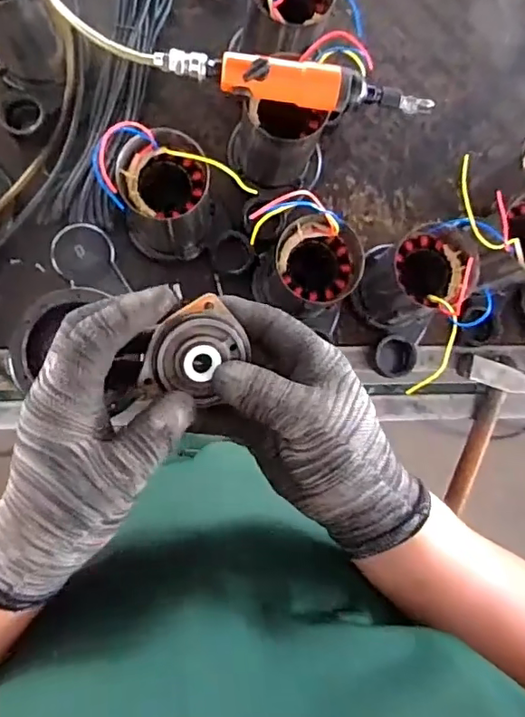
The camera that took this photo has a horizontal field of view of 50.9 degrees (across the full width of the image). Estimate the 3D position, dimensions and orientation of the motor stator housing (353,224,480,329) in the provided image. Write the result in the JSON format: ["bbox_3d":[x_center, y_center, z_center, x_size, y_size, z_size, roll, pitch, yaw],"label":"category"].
[{"bbox_3d":[0.176,-0.094,0.649,0.093,0.162,0.098,0,88,-6],"label":"motor stator housing"}]

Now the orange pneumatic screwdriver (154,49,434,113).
[{"bbox_3d":[0.037,-0.270,0.542,0.273,0.035,0.032,6,87,-6],"label":"orange pneumatic screwdriver"}]

